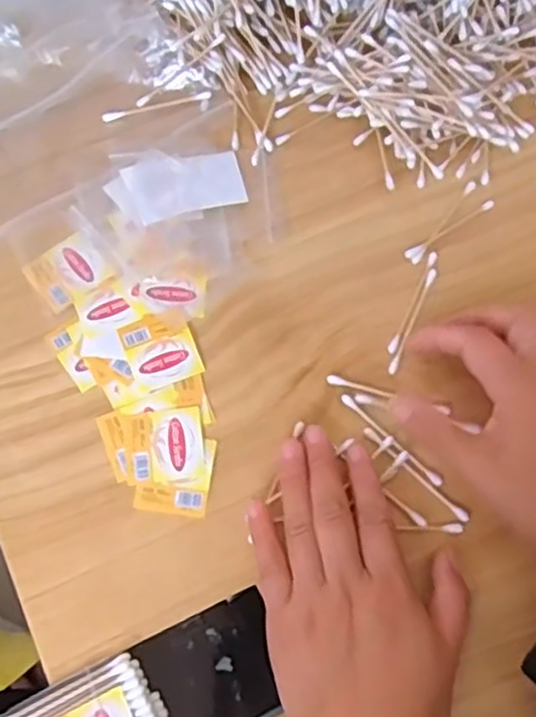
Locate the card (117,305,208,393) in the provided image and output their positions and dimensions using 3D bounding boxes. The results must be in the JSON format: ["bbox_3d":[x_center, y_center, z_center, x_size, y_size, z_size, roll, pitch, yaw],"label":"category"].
[{"bbox_3d":[-0.061,-0.005,0.398,0.039,0.004,0.043,-21,73,-10],"label":"card"}]

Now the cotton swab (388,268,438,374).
[{"bbox_3d":[0.086,-0.023,0.408,0.006,0.004,0.071,25,71,6],"label":"cotton swab"}]

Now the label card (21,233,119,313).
[{"bbox_3d":[-0.118,-0.053,0.416,0.044,0.004,0.038,-36,73,-7],"label":"label card"}]

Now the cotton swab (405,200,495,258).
[{"bbox_3d":[0.114,-0.081,0.430,0.070,0.004,0.005,-32,75,-13],"label":"cotton swab"}]

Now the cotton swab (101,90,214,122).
[{"bbox_3d":[-0.073,-0.165,0.453,0.071,0.006,0.006,-13,71,-7],"label":"cotton swab"}]

